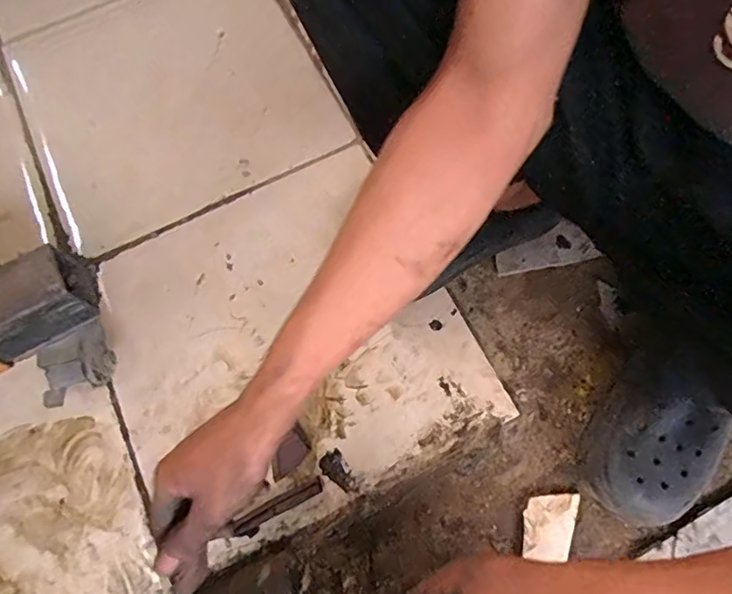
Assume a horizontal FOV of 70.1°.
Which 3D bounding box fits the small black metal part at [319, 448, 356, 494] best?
[{"bbox_3d":[-0.031,0.188,0.558,0.026,0.004,0.046,-32,72,-8],"label":"small black metal part"}]

